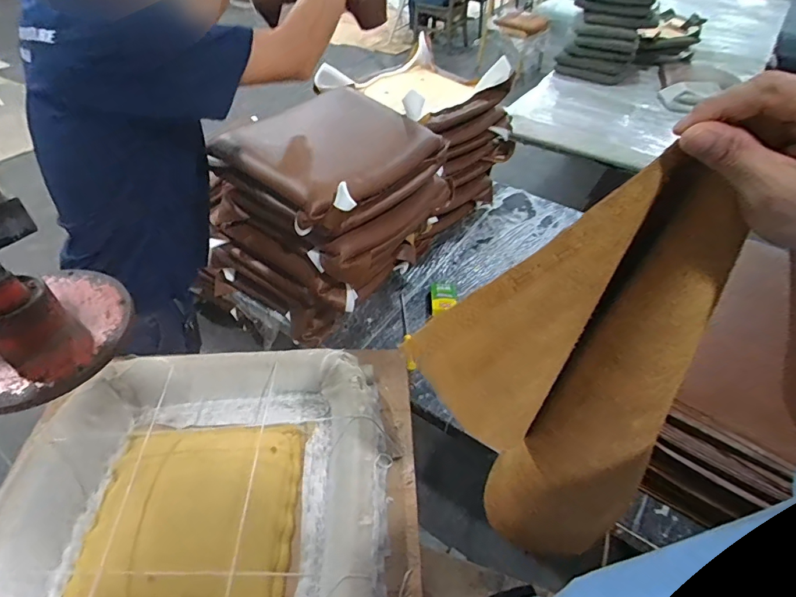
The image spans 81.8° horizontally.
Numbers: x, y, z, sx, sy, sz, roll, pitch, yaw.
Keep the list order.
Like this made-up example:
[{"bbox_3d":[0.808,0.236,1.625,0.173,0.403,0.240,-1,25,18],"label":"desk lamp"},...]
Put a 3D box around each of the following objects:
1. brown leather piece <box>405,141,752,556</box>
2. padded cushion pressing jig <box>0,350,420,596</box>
[{"bbox_3d":[0.149,0.120,0.473,0.229,0.525,0.058,0,40,10],"label":"brown leather piece"},{"bbox_3d":[-0.288,0.330,0.669,0.620,0.080,0.560,-4,46,-5],"label":"padded cushion pressing jig"}]

